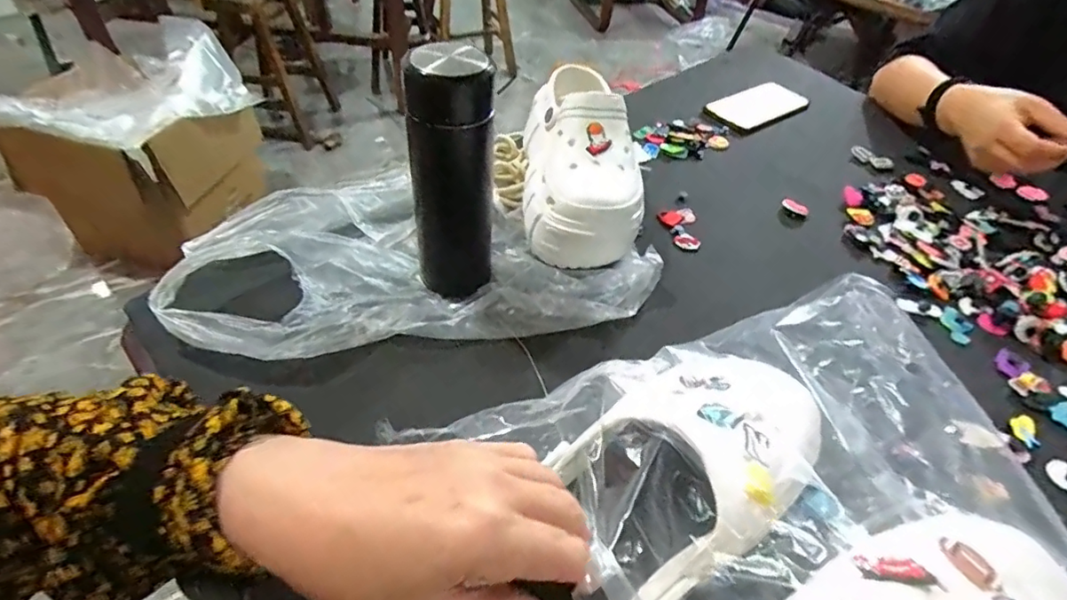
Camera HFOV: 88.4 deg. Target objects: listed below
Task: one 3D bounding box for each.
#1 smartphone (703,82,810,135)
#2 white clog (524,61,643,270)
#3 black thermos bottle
[{"bbox_3d":[0.317,-0.274,0.776,0.165,0.009,0.082,-25,54,-26],"label":"smartphone"},{"bbox_3d":[0.041,-0.146,0.535,0.105,0.087,0.242,-2,62,-7],"label":"white clog"},{"bbox_3d":[-0.061,-0.093,0.431,0.063,0.193,0.055,-4,48,-9],"label":"black thermos bottle"}]

